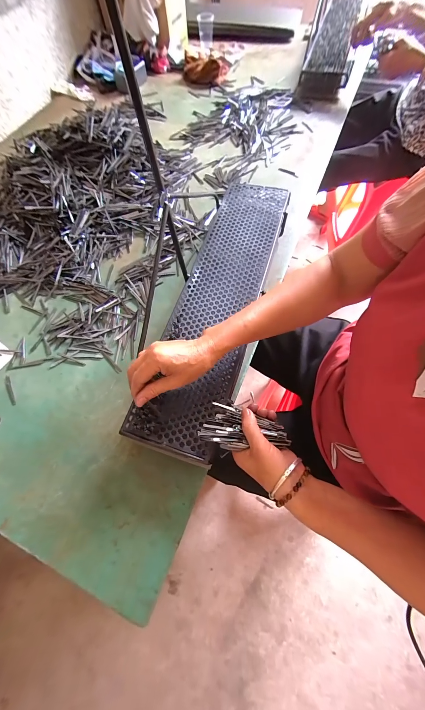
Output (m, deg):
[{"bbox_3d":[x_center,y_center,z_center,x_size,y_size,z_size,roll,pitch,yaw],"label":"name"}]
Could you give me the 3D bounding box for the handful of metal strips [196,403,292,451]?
[{"bbox_3d":[0.045,0.101,0.341,0.119,0.024,0.061,3,67,8],"label":"handful of metal strips"}]

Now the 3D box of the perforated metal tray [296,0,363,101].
[{"bbox_3d":[0.439,-1.113,0.870,0.145,0.095,0.604,17,69,9],"label":"perforated metal tray"}]

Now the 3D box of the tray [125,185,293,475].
[{"bbox_3d":[0.020,-0.125,0.460,0.149,0.024,0.600,14,68,8],"label":"tray"}]

